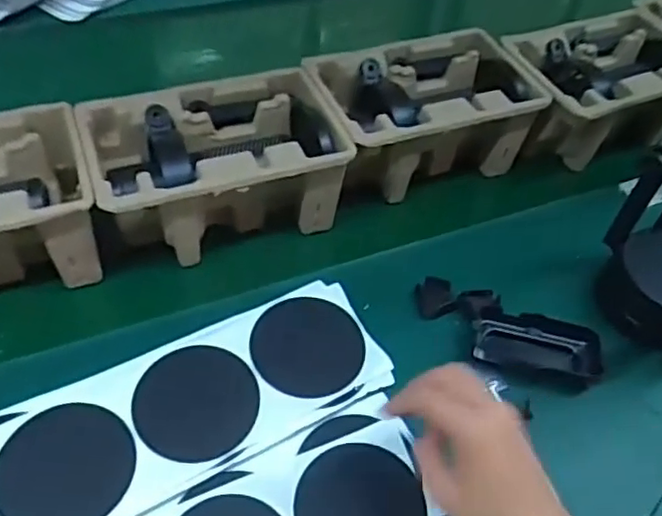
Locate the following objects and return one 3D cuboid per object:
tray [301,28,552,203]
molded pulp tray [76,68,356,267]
[{"bbox_3d":[0.097,-0.152,0.680,0.226,0.102,0.150,-16,51,-19],"label":"tray"},{"bbox_3d":[-0.109,-0.084,0.603,0.219,0.104,0.150,-14,50,-17],"label":"molded pulp tray"}]

